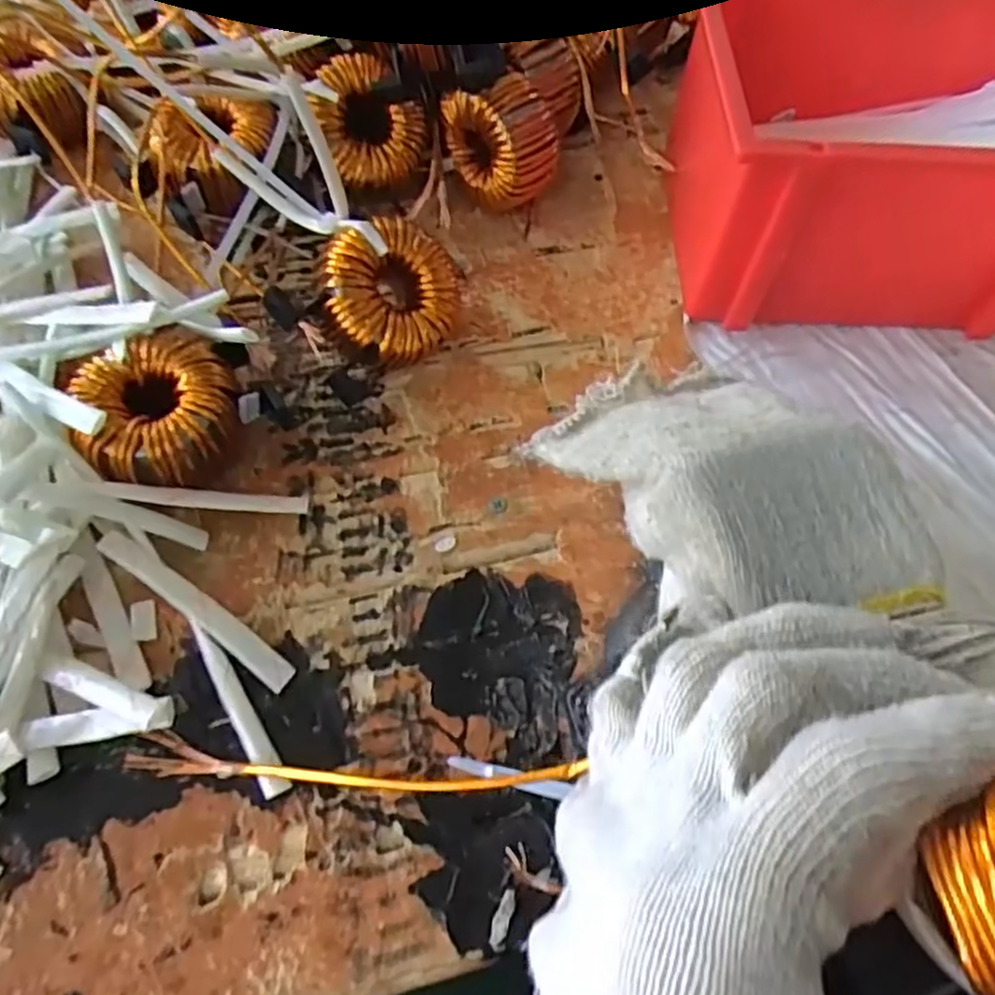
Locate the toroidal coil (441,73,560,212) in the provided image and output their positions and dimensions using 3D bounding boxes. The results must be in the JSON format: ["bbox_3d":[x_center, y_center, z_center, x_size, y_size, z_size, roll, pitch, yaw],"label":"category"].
[{"bbox_3d":[0.005,-0.202,0.433,0.047,0.069,0.056,-33,68,-19],"label":"toroidal coil"}]

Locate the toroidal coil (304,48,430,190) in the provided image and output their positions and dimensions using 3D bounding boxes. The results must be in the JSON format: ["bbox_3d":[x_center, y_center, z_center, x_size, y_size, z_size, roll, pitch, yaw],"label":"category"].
[{"bbox_3d":[-0.074,-0.206,0.419,0.064,0.029,0.063,-5,105,-20],"label":"toroidal coil"}]

